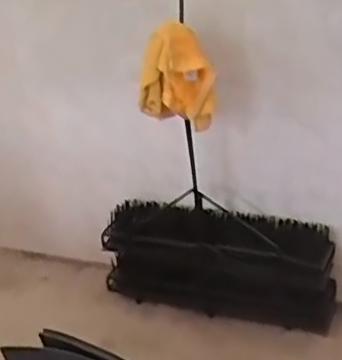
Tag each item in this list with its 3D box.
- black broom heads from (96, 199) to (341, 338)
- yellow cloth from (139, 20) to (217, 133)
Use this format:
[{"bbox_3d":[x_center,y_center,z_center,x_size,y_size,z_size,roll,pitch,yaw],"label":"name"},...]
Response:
[{"bbox_3d":[0.121,0.203,1.700,0.590,0.273,0.178,7,27,26],"label":"black broom heads"},{"bbox_3d":[0.014,-0.197,1.307,0.157,0.204,0.101,-6,24,-2],"label":"yellow cloth"}]

